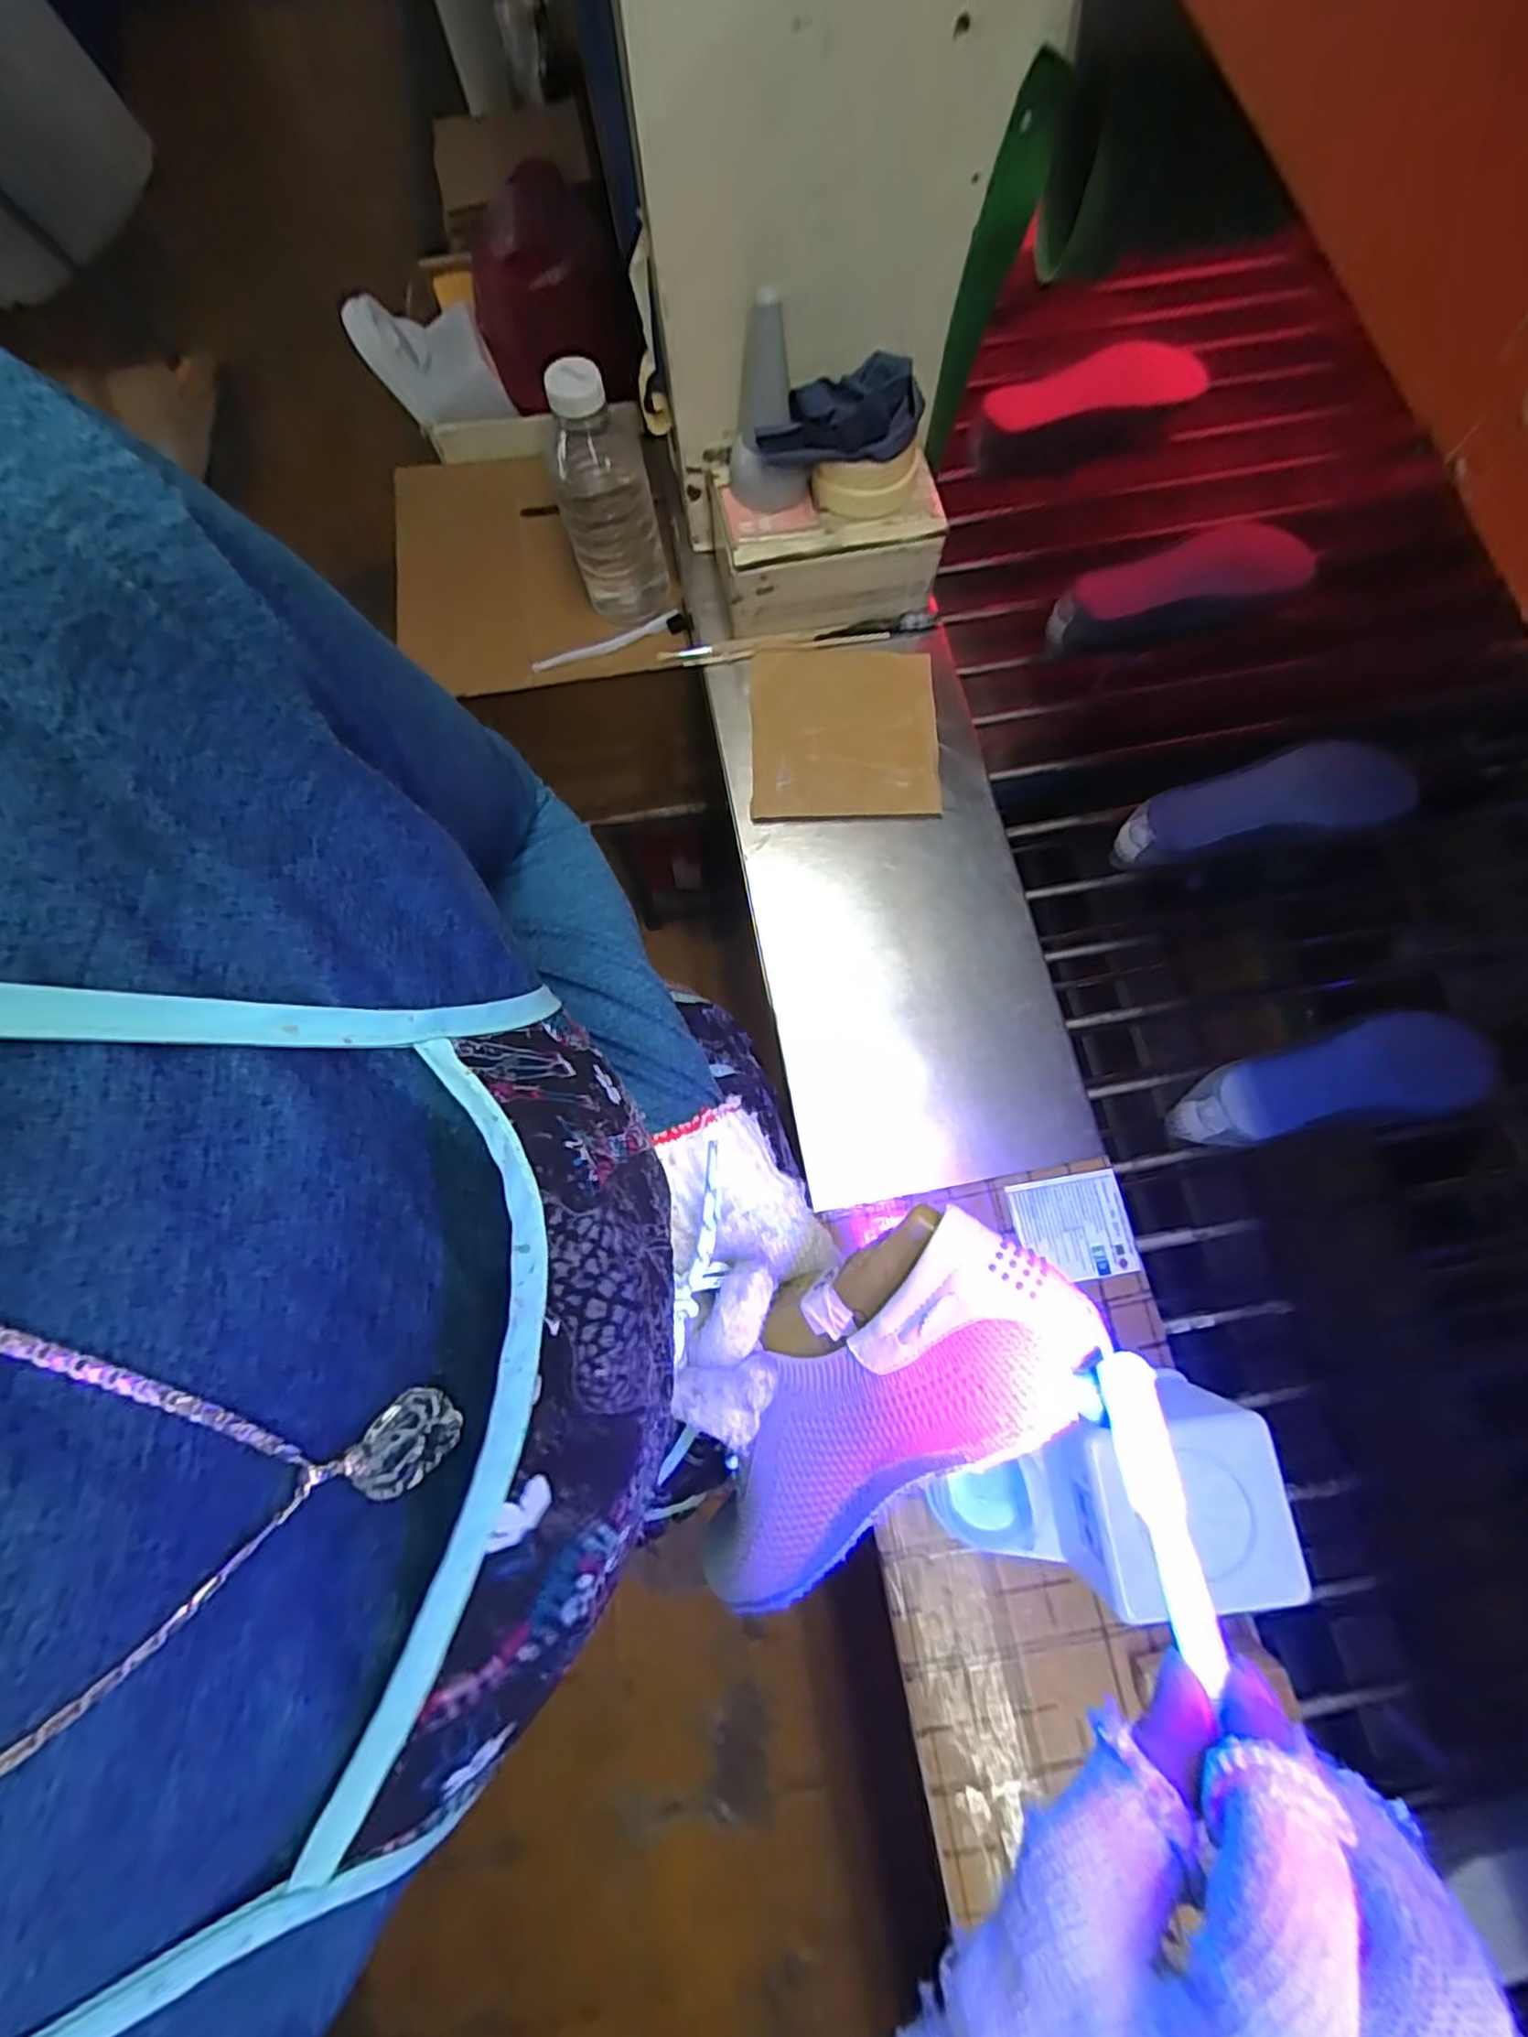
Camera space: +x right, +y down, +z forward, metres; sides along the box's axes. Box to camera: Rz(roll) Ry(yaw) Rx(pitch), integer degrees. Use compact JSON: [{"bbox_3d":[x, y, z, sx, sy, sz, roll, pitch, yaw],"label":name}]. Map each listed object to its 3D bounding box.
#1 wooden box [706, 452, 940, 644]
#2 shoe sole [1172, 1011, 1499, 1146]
[{"bbox_3d":[0.057,-0.440,0.658,0.201,0.089,0.110,-7,75,-2],"label":"wooden box"},{"bbox_3d":[0.452,0.054,0.577,0.219,0.077,0.075,-9,75,-3],"label":"shoe sole"}]

